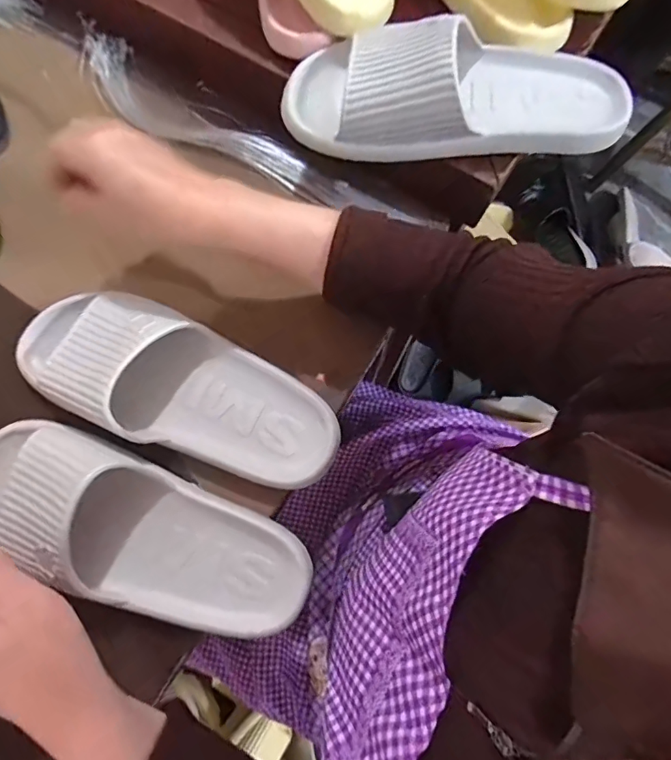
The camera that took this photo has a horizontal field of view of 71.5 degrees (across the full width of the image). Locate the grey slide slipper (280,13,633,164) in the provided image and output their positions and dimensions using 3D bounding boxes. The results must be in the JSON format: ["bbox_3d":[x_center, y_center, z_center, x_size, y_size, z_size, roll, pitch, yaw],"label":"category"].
[{"bbox_3d":[0.096,-0.234,0.363,0.274,0.065,0.099,-1,75,-1],"label":"grey slide slipper"}]

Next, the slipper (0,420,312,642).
[{"bbox_3d":[-0.151,0.112,0.344,0.266,0.073,0.097,25,76,-2],"label":"slipper"}]

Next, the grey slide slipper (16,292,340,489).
[{"bbox_3d":[-0.130,0.001,0.370,0.274,0.066,0.100,22,76,5],"label":"grey slide slipper"}]

